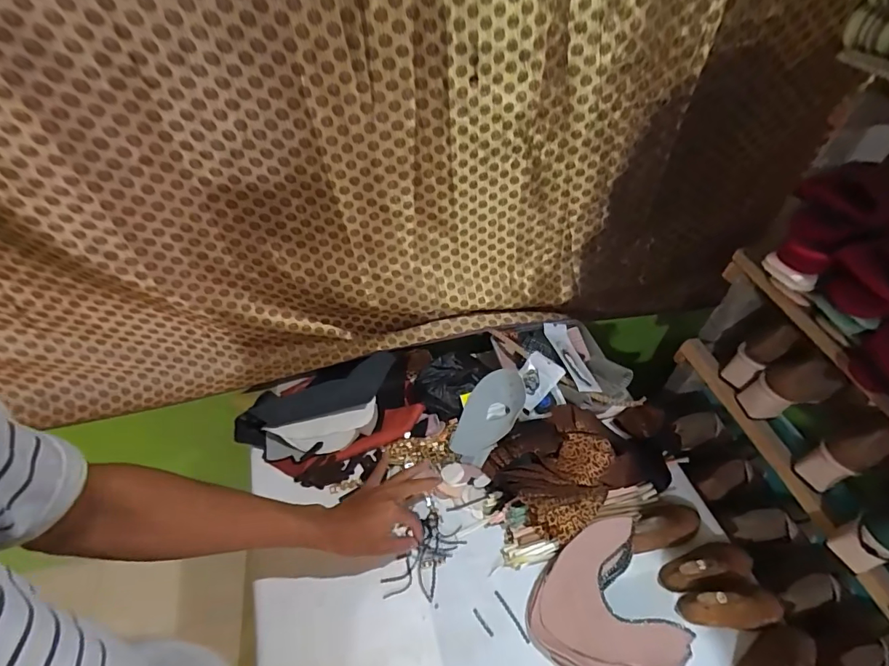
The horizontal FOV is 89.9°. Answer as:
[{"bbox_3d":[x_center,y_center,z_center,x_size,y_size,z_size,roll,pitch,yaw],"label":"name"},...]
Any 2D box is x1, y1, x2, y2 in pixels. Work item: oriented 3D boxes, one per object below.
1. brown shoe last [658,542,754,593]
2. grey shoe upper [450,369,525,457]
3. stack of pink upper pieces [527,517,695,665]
[{"bbox_3d":[0.376,0.329,0.630,0.141,0.053,0.056,-10,48,-12],"label":"brown shoe last"},{"bbox_3d":[0.075,0.136,0.754,0.082,0.013,0.163,32,75,7],"label":"grey shoe upper"},{"bbox_3d":[0.202,0.362,0.581,0.175,0.068,0.181,-12,49,-14],"label":"stack of pink upper pieces"}]

